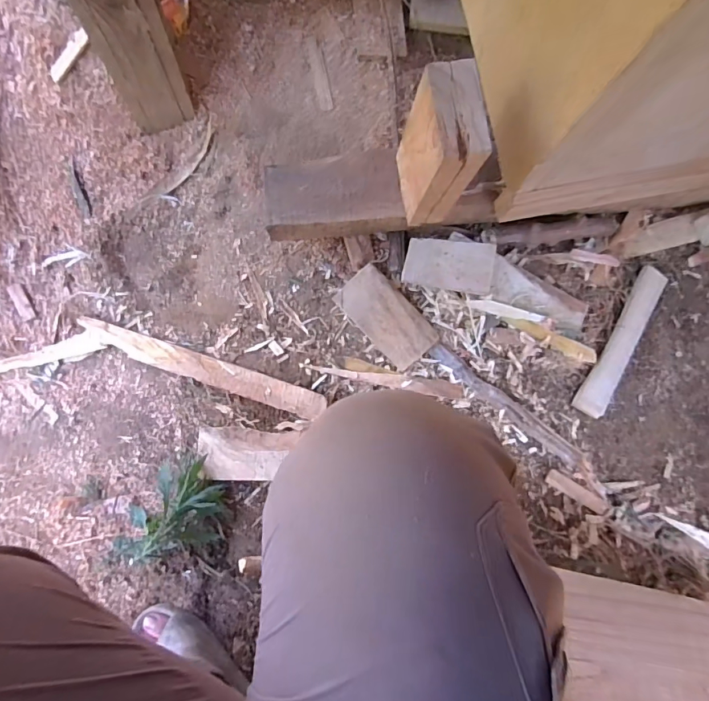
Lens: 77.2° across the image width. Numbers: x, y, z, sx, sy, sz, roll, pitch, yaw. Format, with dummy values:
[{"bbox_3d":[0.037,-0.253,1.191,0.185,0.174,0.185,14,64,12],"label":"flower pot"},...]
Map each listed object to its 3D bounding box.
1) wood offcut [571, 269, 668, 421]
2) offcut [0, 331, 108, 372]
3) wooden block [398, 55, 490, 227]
[{"bbox_3d":[0.464,-0.015,0.765,0.048,0.030,0.284,31,83,-2],"label":"wood offcut"},{"bbox_3d":[-0.678,0.017,0.934,0.364,0.014,0.044,-12,86,12],"label":"offcut"},{"bbox_3d":[0.112,-0.272,0.613,0.057,0.197,0.125,-8,86,-7],"label":"wooden block"}]

